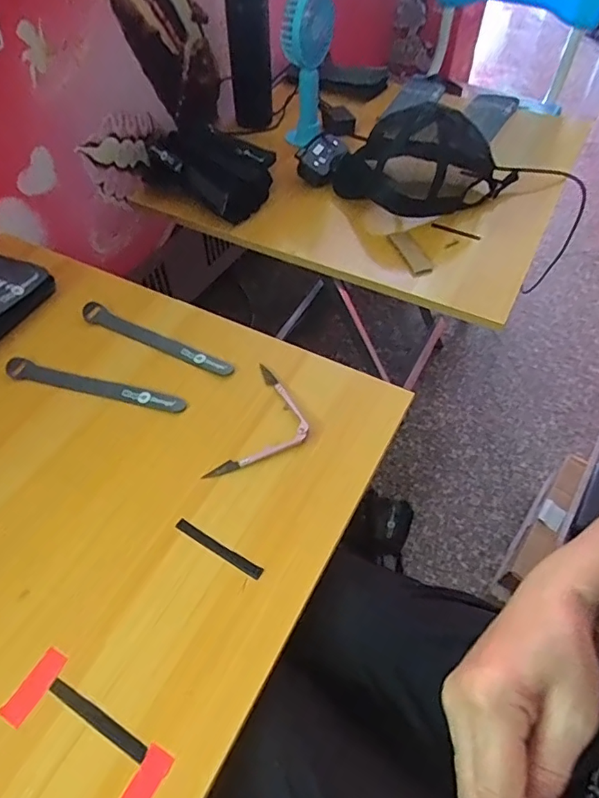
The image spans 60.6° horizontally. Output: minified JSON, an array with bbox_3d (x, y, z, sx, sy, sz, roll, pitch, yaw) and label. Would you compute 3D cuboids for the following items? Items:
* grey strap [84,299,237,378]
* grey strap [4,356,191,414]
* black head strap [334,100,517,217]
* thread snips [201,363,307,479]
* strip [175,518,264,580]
[{"bbox_3d":[-0.158,-0.065,0.557,0.194,0.008,0.024,24,57,18],"label":"grey strap"},{"bbox_3d":[-0.209,-0.011,0.519,0.193,0.006,0.023,14,62,10],"label":"grey strap"},{"bbox_3d":[0.184,-0.351,0.741,0.237,0.114,0.174,22,56,16],"label":"black head strap"},{"bbox_3d":[-0.029,0.025,0.489,0.073,0.011,0.135,17,55,13],"label":"thread snips"},{"bbox_3d":[-0.066,0.122,0.419,0.083,0.004,0.010,26,58,19],"label":"strip"}]

